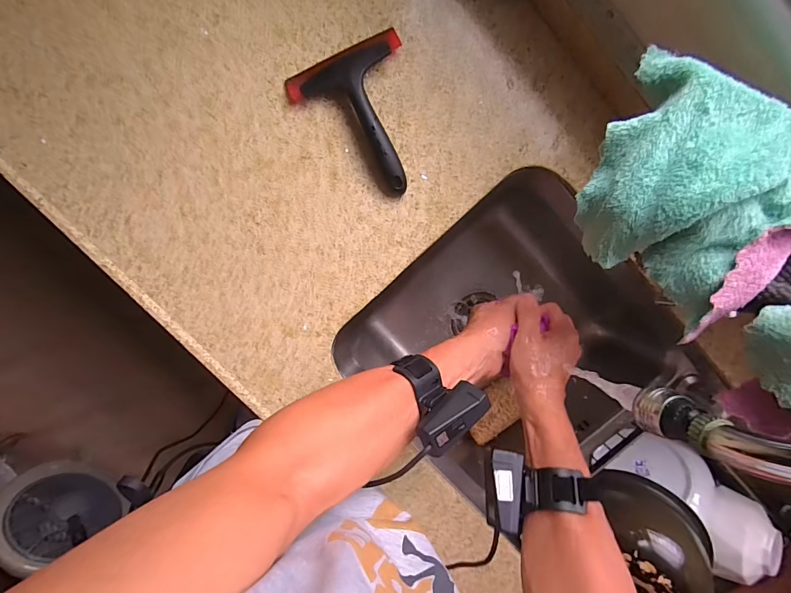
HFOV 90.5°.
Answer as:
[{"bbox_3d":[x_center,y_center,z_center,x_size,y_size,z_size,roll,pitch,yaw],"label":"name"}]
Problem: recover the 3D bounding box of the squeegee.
[{"bbox_3d":[-0.031,-0.197,0.450,0.133,0.032,0.166,-24,99,3],"label":"squeegee"}]

